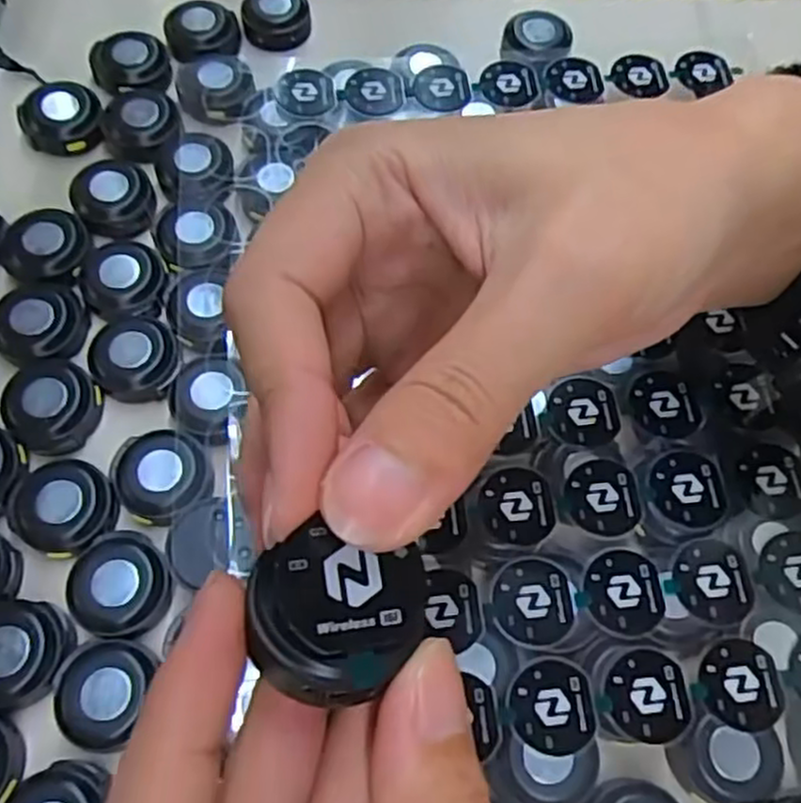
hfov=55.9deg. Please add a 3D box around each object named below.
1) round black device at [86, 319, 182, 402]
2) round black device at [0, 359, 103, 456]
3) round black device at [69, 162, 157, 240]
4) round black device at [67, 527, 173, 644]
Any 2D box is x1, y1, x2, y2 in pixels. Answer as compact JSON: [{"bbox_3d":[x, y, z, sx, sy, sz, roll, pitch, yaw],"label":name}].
[{"bbox_3d":[-0.091,-0.015,0.257,0.030,0.011,0.027,5,66,0],"label":"round black device"},{"bbox_3d":[-0.115,0.000,0.248,0.031,0.011,0.029,1,66,-2],"label":"round black device"},{"bbox_3d":[-0.108,-0.077,0.283,0.028,0.012,0.029,1,66,-2],"label":"round black device"},{"bbox_3d":[-0.084,0.055,0.226,0.028,0.010,0.030,1,66,-2],"label":"round black device"}]

